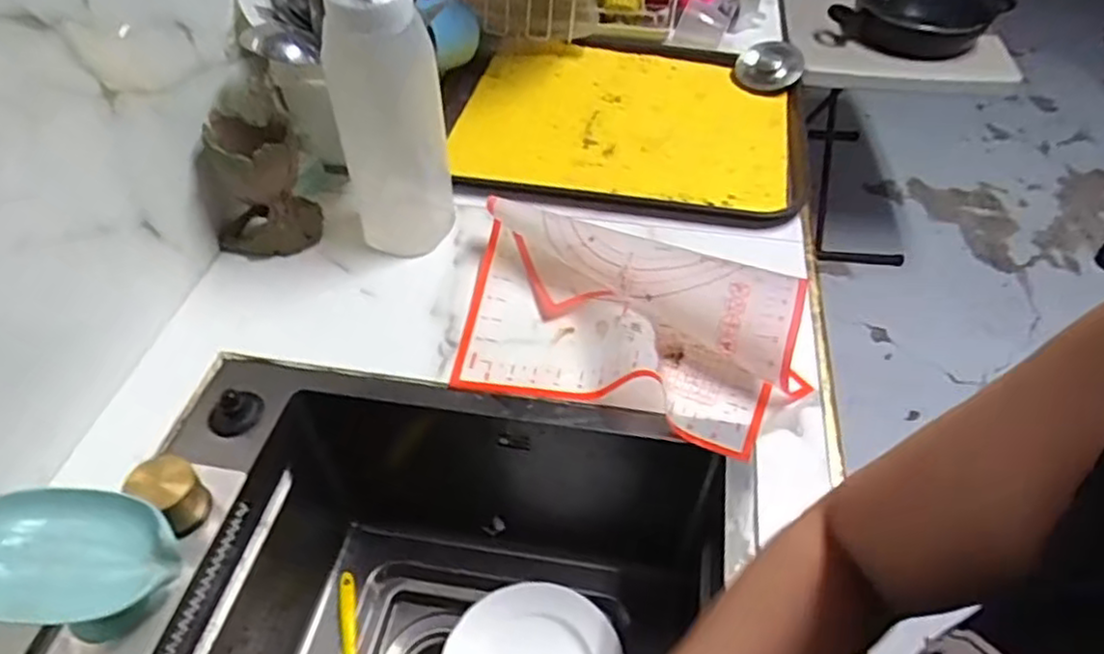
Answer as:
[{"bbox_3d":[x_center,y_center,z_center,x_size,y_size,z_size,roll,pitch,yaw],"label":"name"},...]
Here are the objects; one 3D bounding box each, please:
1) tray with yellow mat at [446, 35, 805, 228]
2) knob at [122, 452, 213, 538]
[{"bbox_3d":[0.099,-0.253,0.873,0.407,0.034,0.362,6,49,2],"label":"tray with yellow mat"},{"bbox_3d":[-0.268,0.119,0.501,0.046,0.051,0.038,29,54,25],"label":"knob"}]

